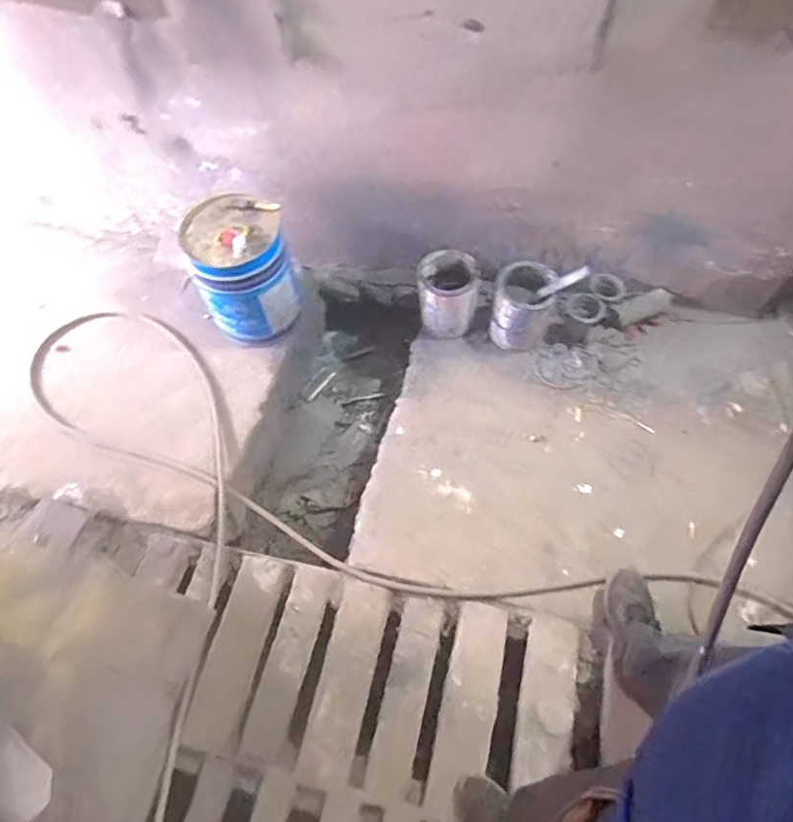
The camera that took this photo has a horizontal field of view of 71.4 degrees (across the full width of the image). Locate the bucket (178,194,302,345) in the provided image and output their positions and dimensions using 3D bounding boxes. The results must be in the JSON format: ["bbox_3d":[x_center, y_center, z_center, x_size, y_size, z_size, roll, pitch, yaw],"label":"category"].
[{"bbox_3d":[-0.431,-0.394,1.574,0.267,0.350,0.266,-24,63,-10],"label":"bucket"}]

